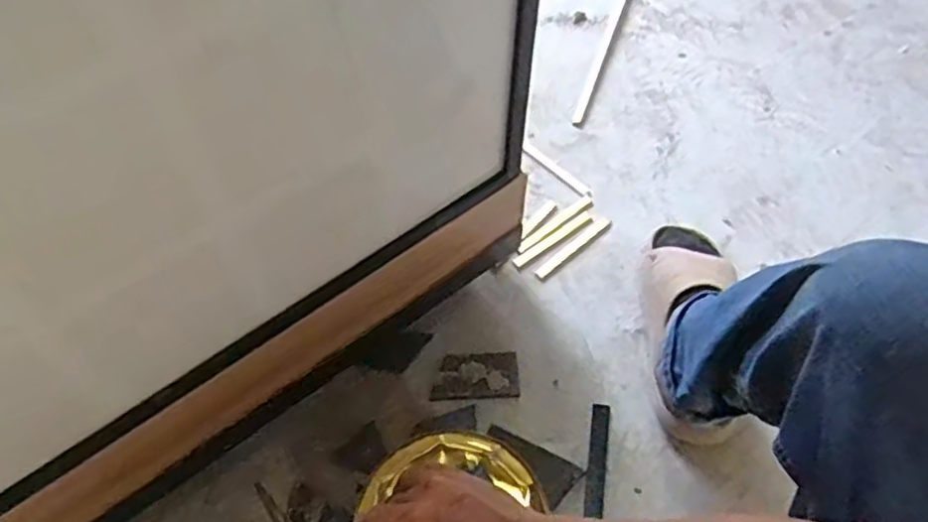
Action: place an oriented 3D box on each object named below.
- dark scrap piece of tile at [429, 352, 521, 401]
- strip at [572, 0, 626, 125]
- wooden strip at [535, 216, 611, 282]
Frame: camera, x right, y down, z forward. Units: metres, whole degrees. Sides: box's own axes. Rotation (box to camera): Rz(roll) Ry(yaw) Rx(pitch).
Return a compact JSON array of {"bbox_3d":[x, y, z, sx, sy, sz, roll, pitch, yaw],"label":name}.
[{"bbox_3d":[0.014,0.143,0.850,0.107,0.007,0.058,-3,59,-3],"label":"dark scrap piece of tile"},{"bbox_3d":[0.237,-0.361,1.139,0.015,0.015,0.353,17,60,11],"label":"strip"},{"bbox_3d":[0.154,-0.020,0.949,0.141,0.006,0.018,-37,66,-21],"label":"wooden strip"}]

